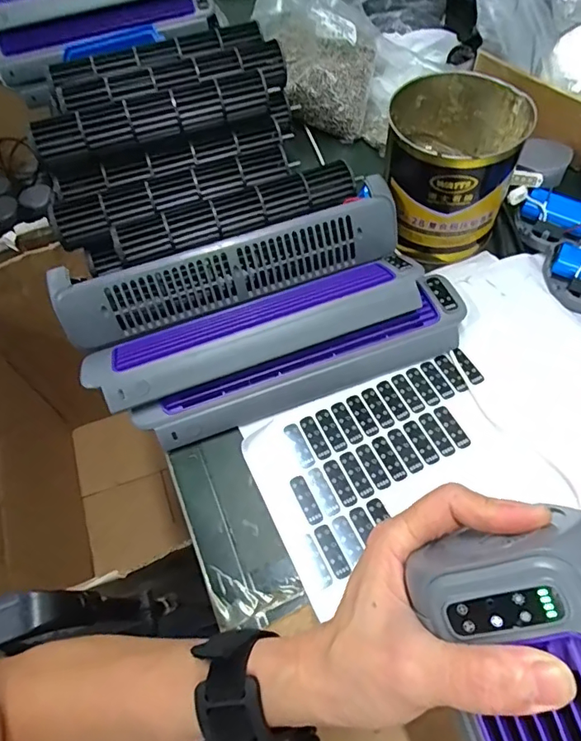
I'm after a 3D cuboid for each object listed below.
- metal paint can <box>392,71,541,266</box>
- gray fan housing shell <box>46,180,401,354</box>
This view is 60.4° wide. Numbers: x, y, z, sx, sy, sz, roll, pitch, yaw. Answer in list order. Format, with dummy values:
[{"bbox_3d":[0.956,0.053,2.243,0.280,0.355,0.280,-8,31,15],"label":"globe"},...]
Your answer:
[{"bbox_3d":[0.146,-0.187,0.470,0.113,0.112,0.122,11,62,9],"label":"metal paint can"},{"bbox_3d":[-0.051,-0.095,0.439,0.296,0.063,0.040,-18,36,-8],"label":"gray fan housing shell"}]

